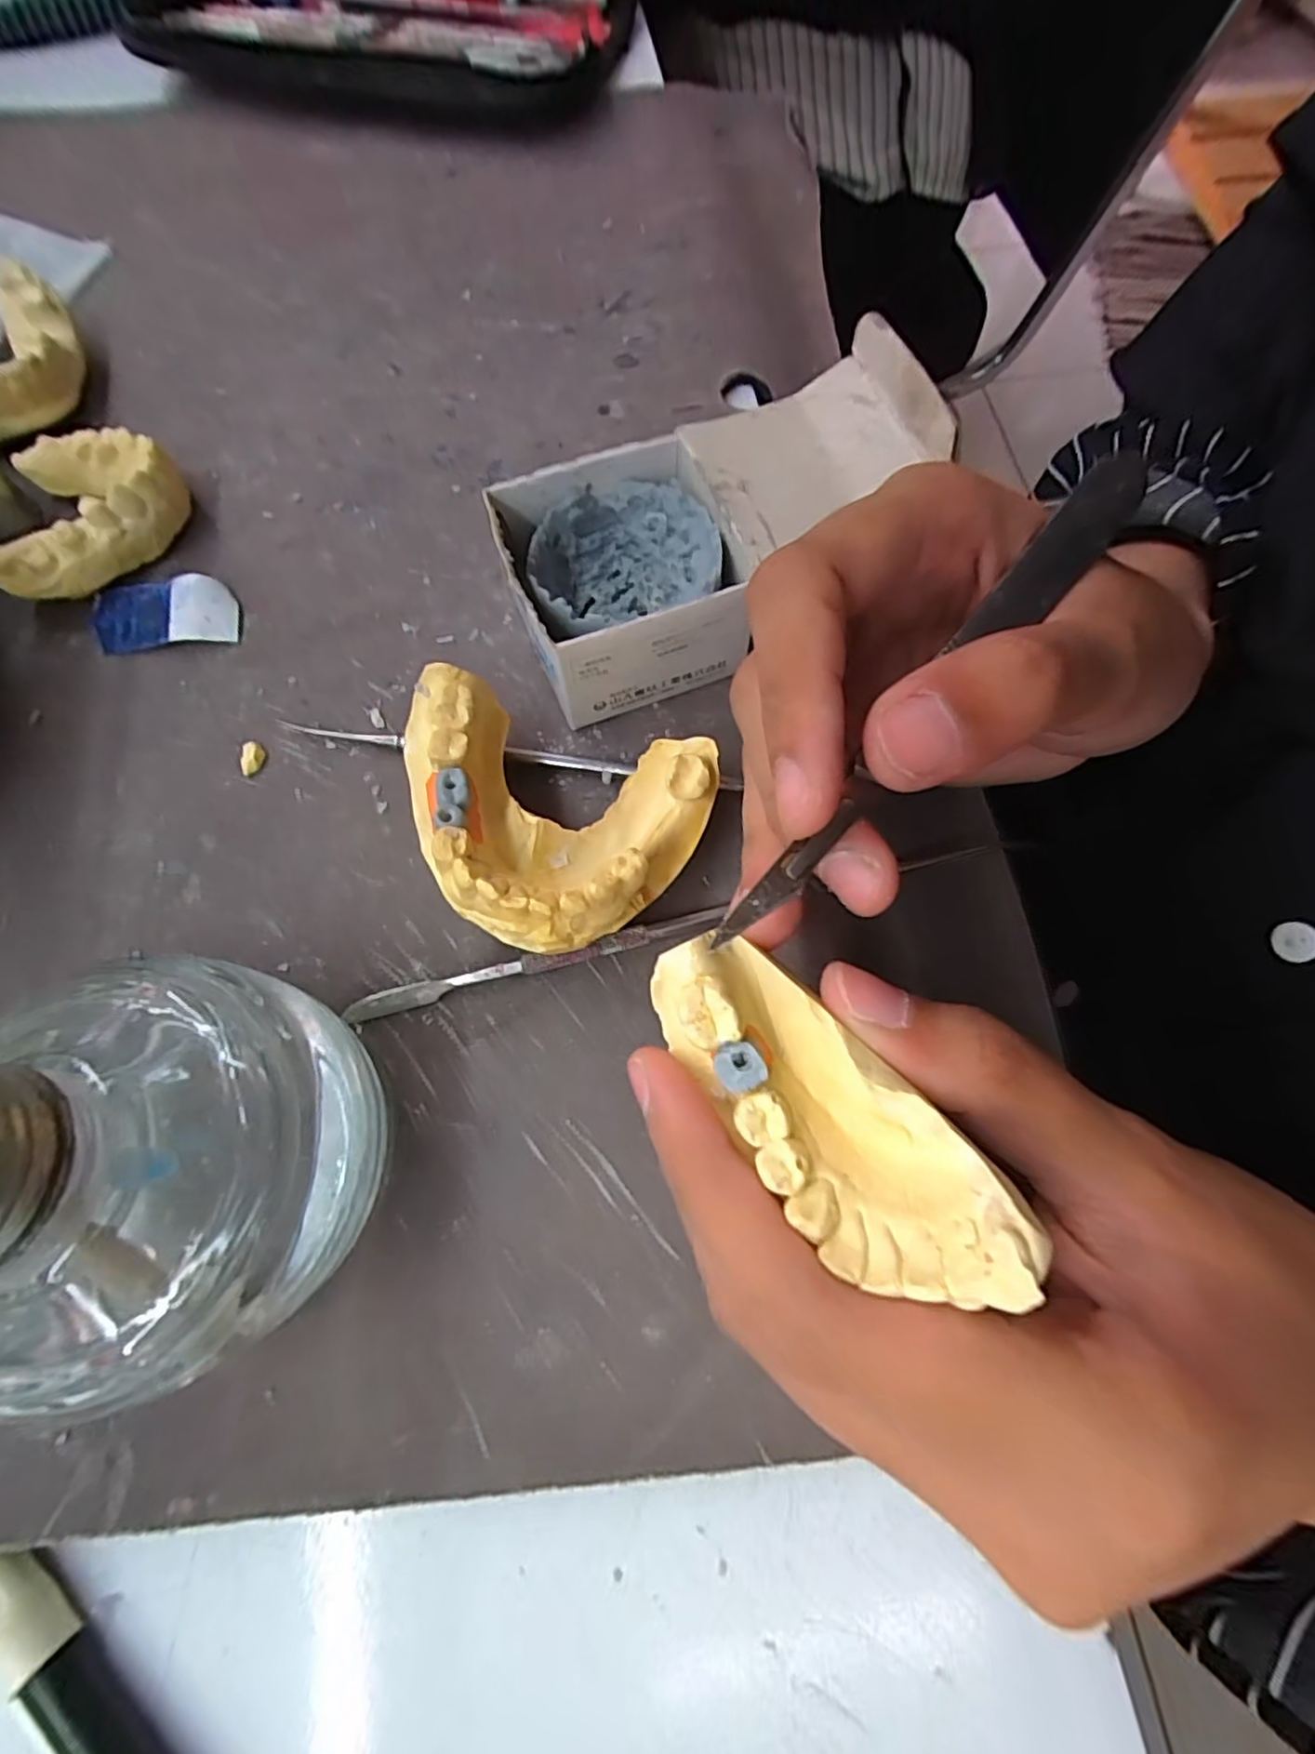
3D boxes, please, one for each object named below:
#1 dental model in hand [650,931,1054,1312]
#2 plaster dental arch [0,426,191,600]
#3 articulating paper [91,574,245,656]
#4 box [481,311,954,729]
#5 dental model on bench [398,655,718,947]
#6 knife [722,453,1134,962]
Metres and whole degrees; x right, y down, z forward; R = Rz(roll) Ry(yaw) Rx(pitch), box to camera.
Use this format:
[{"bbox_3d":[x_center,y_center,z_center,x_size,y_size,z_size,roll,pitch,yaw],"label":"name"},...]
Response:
[{"bbox_3d":[0.023,0.034,0.100,0.026,0.019,0.061,-39,62,-15],"label":"dental model in hand"},{"bbox_3d":[-0.174,-0.111,0.198,0.057,0.019,0.052,0,70,1],"label":"plaster dental arch"},{"bbox_3d":[-0.144,-0.077,0.194,0.041,0.006,0.020,-6,70,-1],"label":"articulating paper"},{"bbox_3d":[0.013,-0.089,0.175,0.104,0.055,0.061,-20,73,-7],"label":"box"},{"bbox_3d":[-0.026,-0.011,0.157,0.071,0.038,0.060,11,71,5],"label":"dental model on bench"},{"bbox_3d":[0.054,-0.037,0.121,0.011,0.005,0.133,39,74,11],"label":"knife"}]

